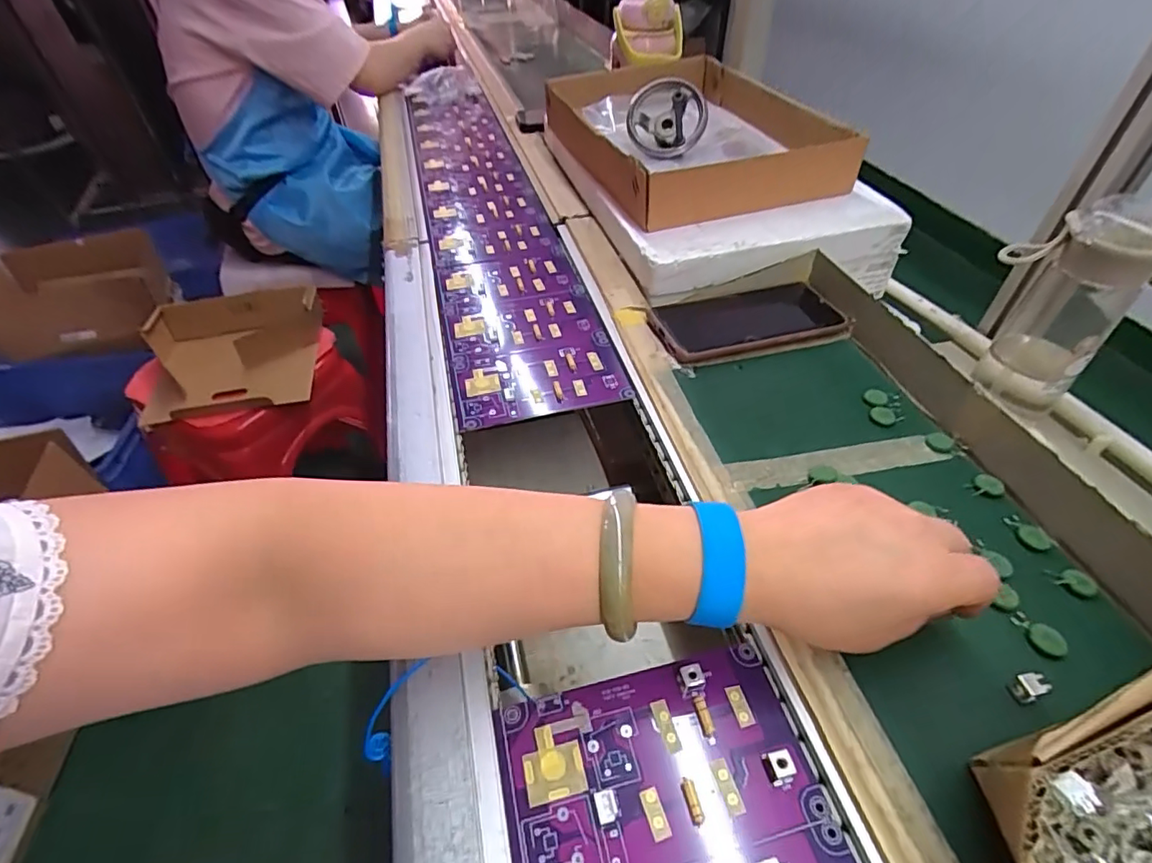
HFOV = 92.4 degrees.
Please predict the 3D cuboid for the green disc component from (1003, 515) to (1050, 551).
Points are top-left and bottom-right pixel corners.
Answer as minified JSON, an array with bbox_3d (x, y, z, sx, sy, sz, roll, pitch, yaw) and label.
[{"bbox_3d":[0.276,0.060,0.336,0.015,0.004,0.024,-15,47,-10],"label":"green disc component"}]

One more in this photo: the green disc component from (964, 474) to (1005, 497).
[{"bbox_3d":[0.267,0.036,0.360,0.021,0.004,0.016,-18,48,-13],"label":"green disc component"}]

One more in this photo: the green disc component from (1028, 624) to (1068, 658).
[{"bbox_3d":[0.246,0.109,0.289,0.014,0.006,0.017,-25,50,-22],"label":"green disc component"}]

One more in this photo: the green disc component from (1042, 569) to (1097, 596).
[{"bbox_3d":[0.283,0.085,0.313,0.020,0.004,0.015,4,47,8],"label":"green disc component"}]

